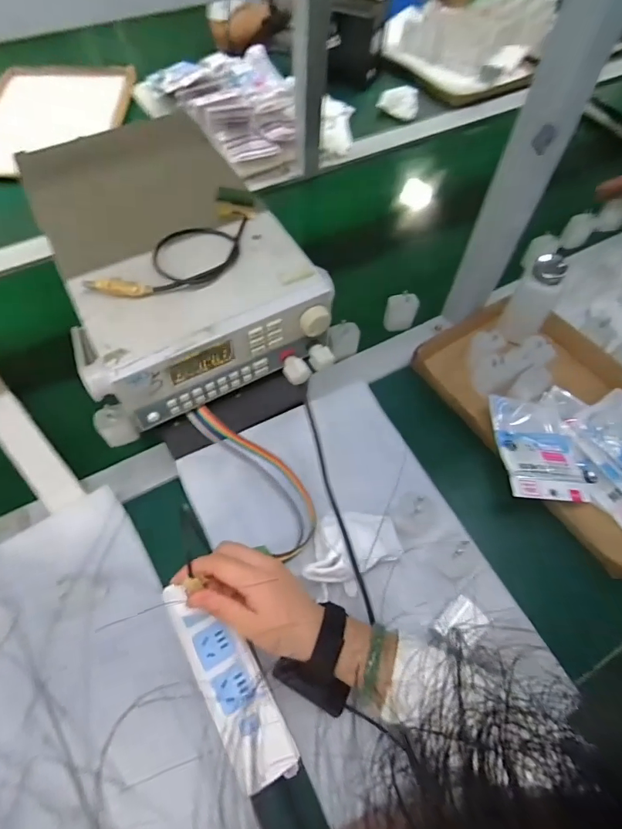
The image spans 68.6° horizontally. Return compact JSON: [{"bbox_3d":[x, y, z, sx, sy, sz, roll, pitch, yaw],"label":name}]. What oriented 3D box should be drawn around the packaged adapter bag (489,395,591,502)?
[{"bbox_3d":[0.277,0.039,0.557,0.100,0.020,0.135,0,60,-2],"label":"packaged adapter bag"}]

